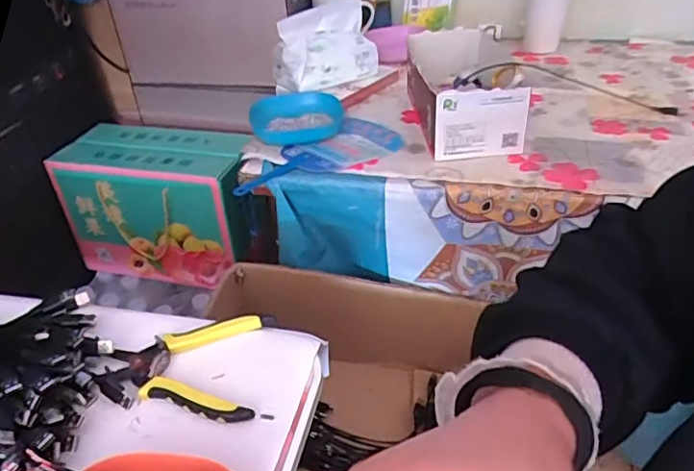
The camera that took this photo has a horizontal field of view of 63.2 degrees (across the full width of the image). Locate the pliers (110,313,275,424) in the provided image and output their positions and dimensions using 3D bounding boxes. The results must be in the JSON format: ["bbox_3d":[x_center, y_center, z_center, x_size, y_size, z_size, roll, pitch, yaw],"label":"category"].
[{"bbox_3d":[-0.144,0.114,0.506,0.138,0.013,0.115,0,37,4],"label":"pliers"}]

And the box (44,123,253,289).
[{"bbox_3d":[-0.328,-0.060,1.047,0.338,0.226,0.158,7,38,13],"label":"box"}]

